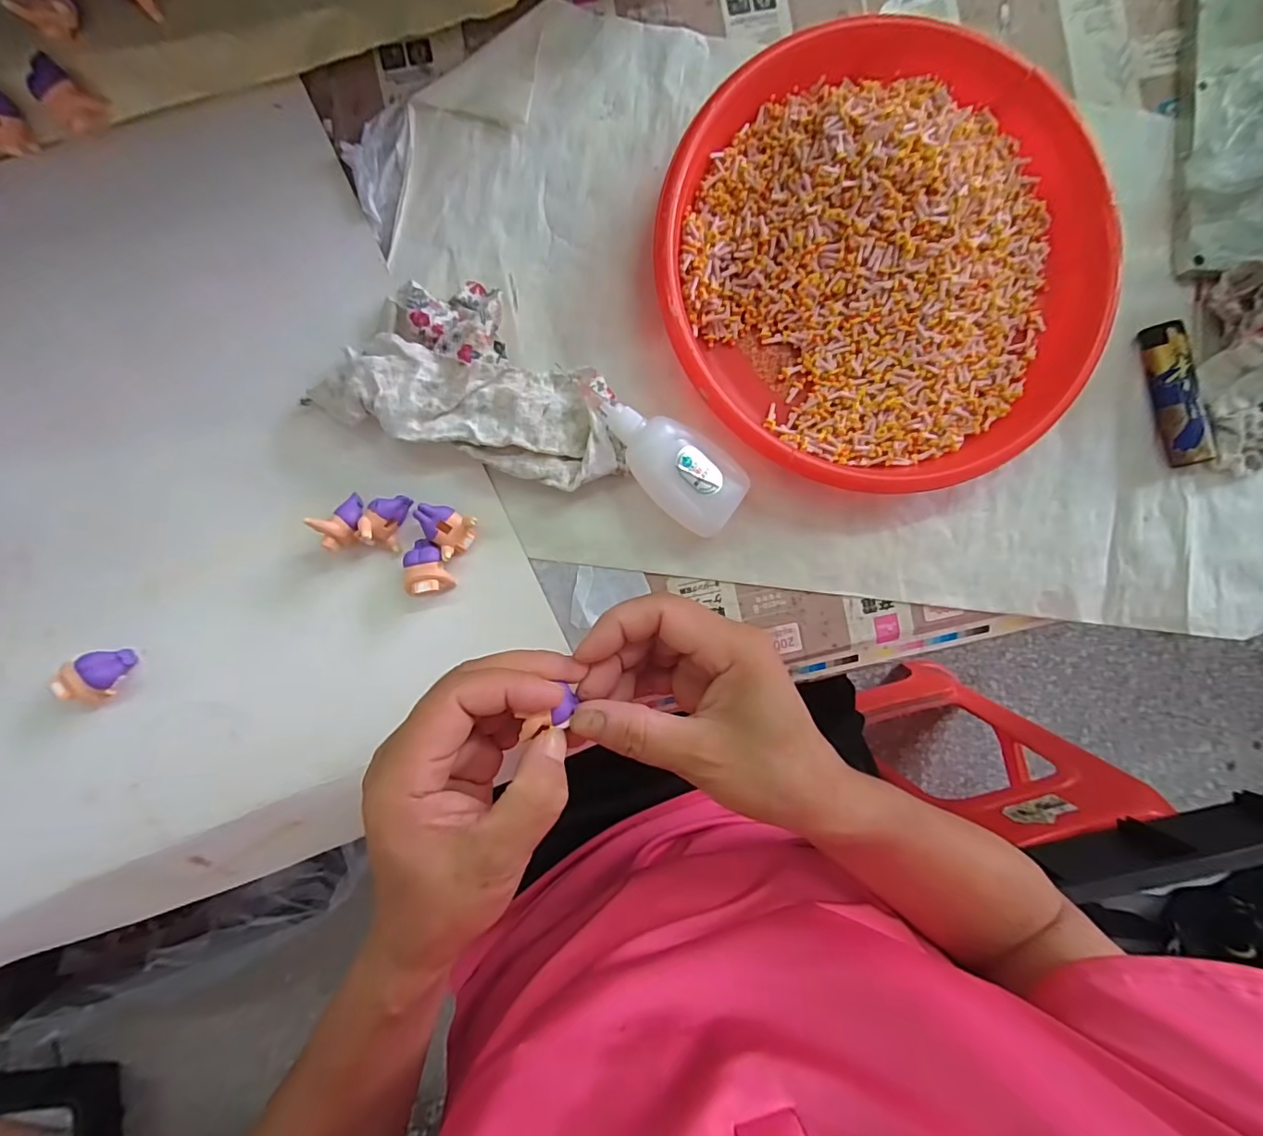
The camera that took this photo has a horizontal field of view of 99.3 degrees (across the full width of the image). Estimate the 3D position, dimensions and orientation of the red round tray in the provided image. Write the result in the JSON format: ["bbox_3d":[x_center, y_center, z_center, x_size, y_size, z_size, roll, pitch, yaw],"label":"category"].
[{"bbox_3d":[0.132,-0.160,0.281,0.226,0.038,0.227,0,94,-5],"label":"red round tray"}]

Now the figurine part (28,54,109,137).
[{"bbox_3d":[-0.280,-0.233,0.267,0.029,0.012,0.021,34,91,-6],"label":"figurine part"}]

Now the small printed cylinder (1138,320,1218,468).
[{"bbox_3d":[0.307,-0.098,0.303,0.020,0.015,0.079,-17,95,-3],"label":"small printed cylinder"}]

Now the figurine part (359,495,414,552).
[{"bbox_3d":[-0.128,-0.025,0.279,0.018,0.023,0.029,17,93,-6],"label":"figurine part"}]

